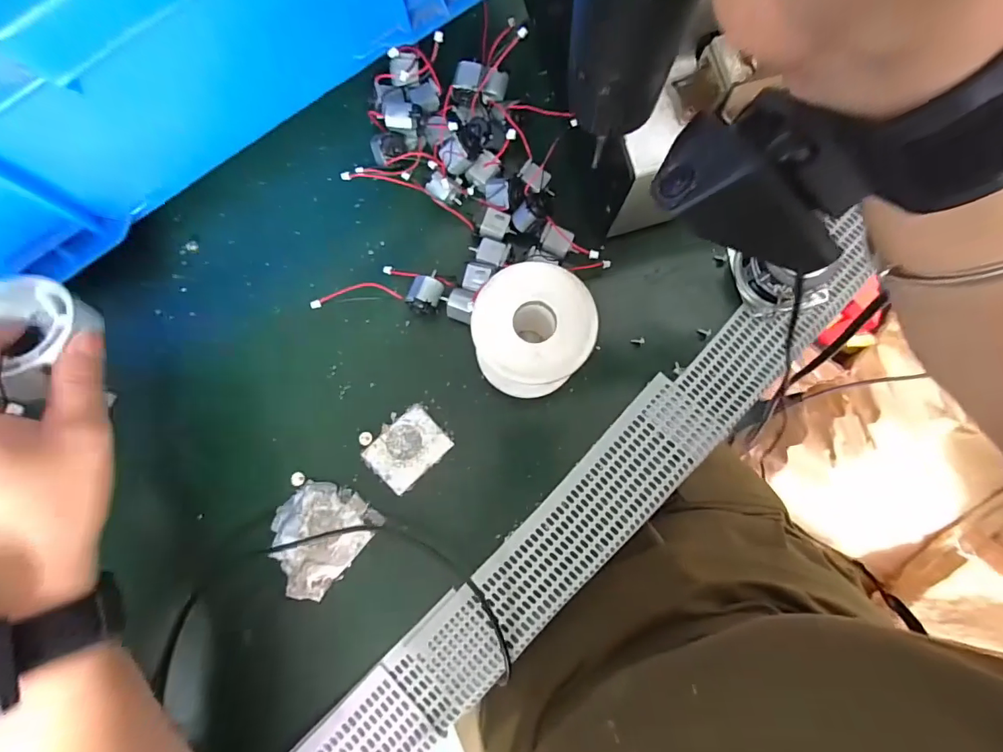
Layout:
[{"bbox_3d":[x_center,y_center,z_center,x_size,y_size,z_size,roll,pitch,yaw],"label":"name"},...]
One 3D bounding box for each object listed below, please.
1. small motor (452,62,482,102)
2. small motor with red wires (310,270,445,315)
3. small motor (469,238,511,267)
[{"bbox_3d":[-0.022,-0.186,0.299,0.017,0.011,0.021,12,82,1],"label":"small motor"},{"bbox_3d":[-0.075,-0.049,0.296,0.077,0.023,0.026,-5,82,-2],"label":"small motor with red wires"},{"bbox_3d":[-0.008,-0.078,0.303,0.025,0.012,0.017,9,81,1],"label":"small motor"}]

